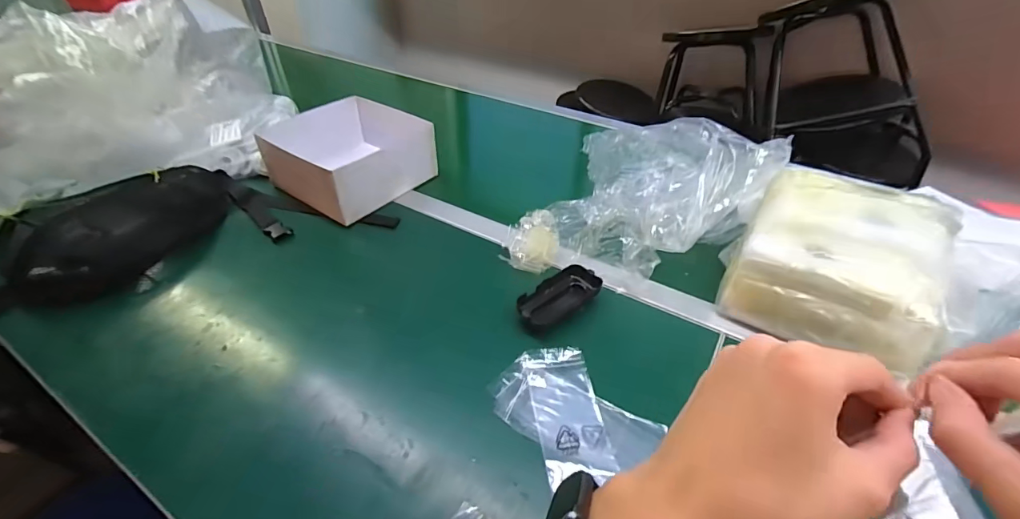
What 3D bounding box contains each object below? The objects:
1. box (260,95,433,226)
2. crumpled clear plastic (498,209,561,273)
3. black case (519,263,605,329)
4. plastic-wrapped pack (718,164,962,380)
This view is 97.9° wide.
[{"bbox_3d":[-0.264,-0.173,0.735,0.215,0.096,0.213,26,47,27],"label":"box"},{"bbox_3d":[0.029,-0.025,0.595,0.072,0.057,0.074,7,42,7],"label":"crumpled clear plastic"},{"bbox_3d":[0.058,0.045,0.541,0.111,0.021,0.047,-29,49,-29],"label":"black case"},{"bbox_3d":[0.383,-0.003,0.525,0.182,0.119,0.222,26,47,26],"label":"plastic-wrapped pack"}]

